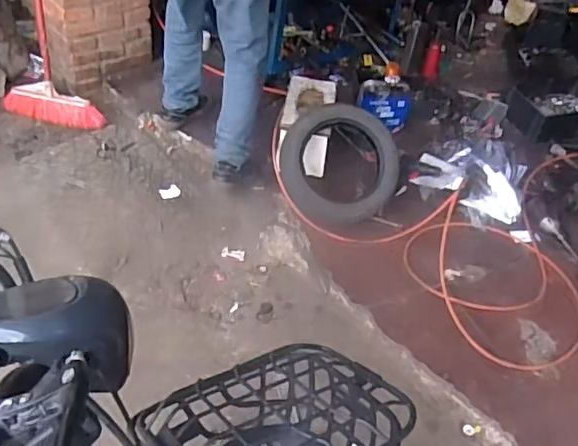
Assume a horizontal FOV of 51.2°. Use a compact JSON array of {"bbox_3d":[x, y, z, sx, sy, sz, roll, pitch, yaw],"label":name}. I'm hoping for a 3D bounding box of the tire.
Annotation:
[{"bbox_3d":[0.152,-0.182,1.850,0.351,0.068,0.359,-2,91,1],"label":"tire"}]

